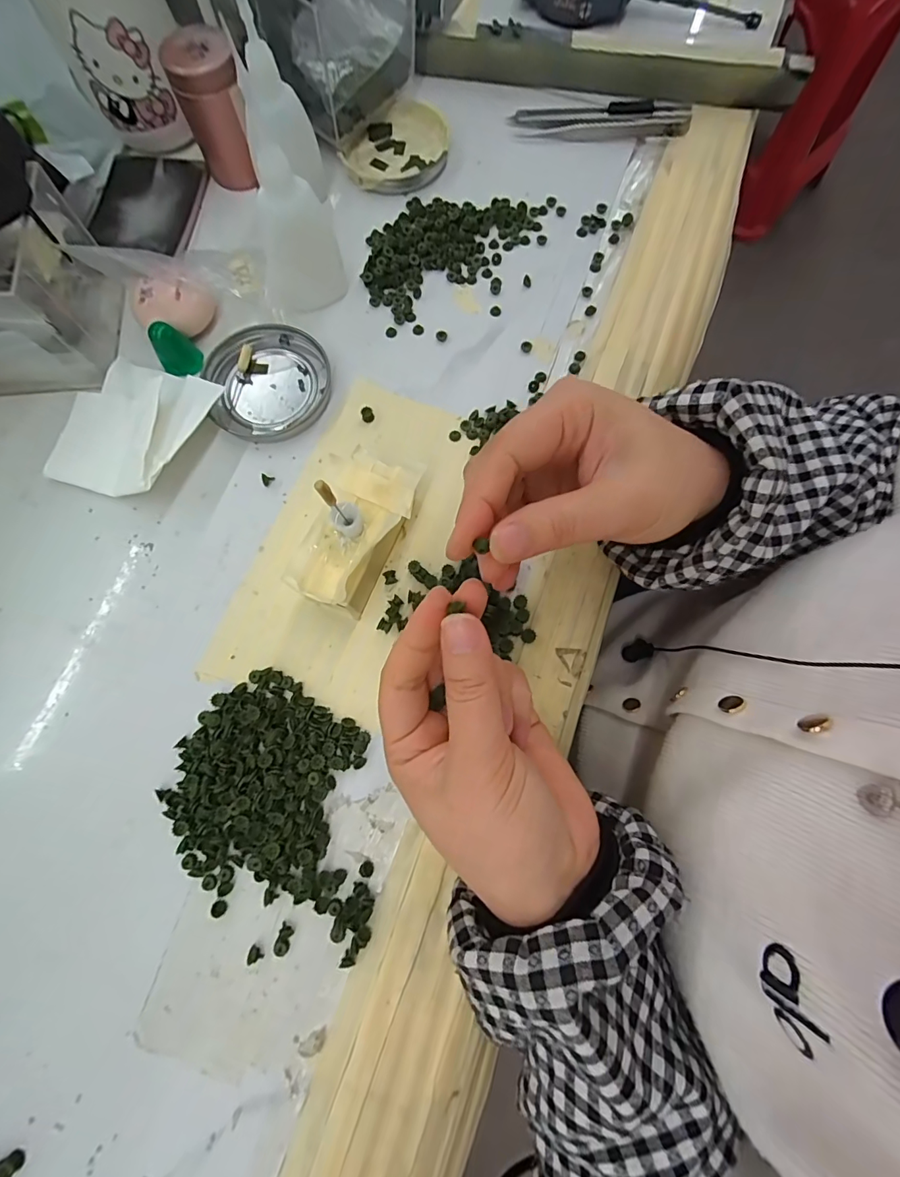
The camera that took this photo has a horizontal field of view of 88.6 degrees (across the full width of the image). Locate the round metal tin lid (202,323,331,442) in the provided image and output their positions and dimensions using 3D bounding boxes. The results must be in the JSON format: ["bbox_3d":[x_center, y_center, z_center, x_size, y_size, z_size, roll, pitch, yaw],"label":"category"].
[{"bbox_3d":[-0.114,-0.131,0.290,0.074,0.007,0.076,0,76,0],"label":"round metal tin lid"}]

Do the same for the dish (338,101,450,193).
[{"bbox_3d":[-0.040,-0.321,0.337,0.074,0.014,0.075,4,76,0],"label":"dish"}]

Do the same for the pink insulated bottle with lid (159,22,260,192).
[{"bbox_3d":[-0.150,-0.310,0.301,0.043,0.060,0.041,-21,77,-5],"label":"pink insulated bottle with lid"}]

